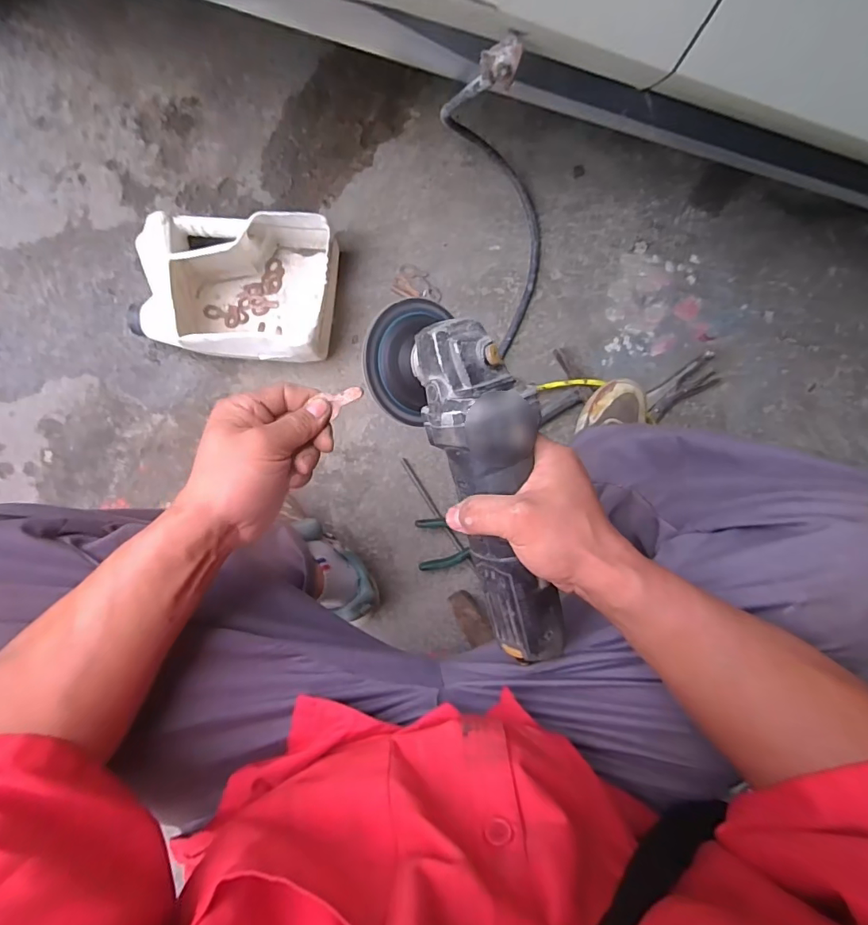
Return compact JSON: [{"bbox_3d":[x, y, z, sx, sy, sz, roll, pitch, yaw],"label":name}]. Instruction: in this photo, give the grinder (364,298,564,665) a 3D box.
[{"bbox_3d":[0.033,0.015,0.340,0.092,0.076,0.277,-20,95,-4],"label":"grinder"}]

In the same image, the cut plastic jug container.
[{"bbox_3d":[-0.300,-0.267,0.735,0.286,0.086,0.213,4,89,0],"label":"cut plastic jug container"}]

